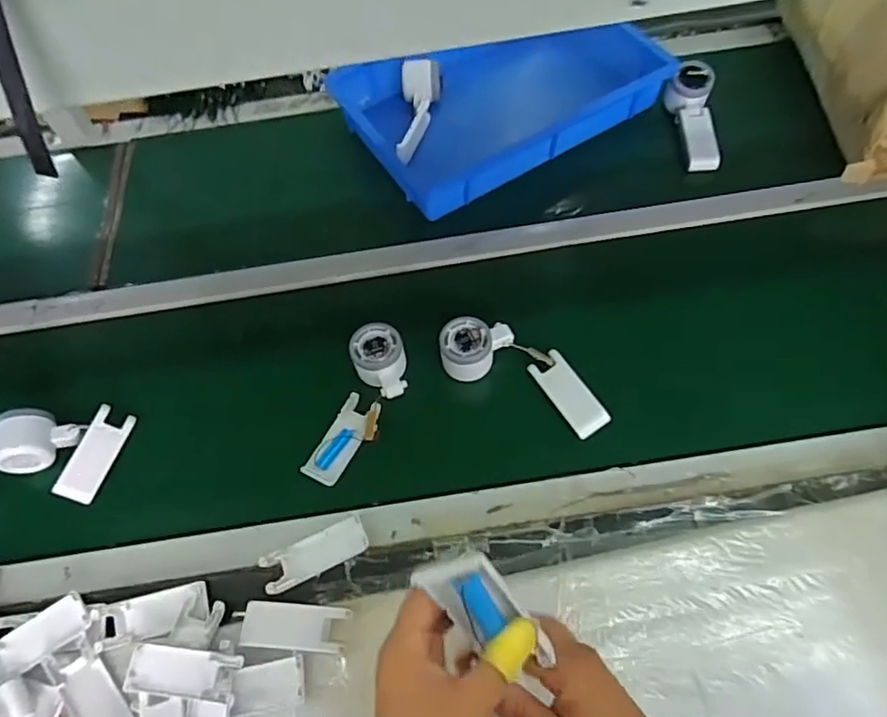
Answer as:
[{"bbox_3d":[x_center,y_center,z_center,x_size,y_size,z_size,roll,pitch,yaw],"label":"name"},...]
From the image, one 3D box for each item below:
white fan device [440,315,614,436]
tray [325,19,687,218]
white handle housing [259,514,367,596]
[{"bbox_3d":[0.090,0.013,0.666,0.194,0.042,0.084,20,63,15],"label":"white fan device"},{"bbox_3d":[0.093,-0.397,0.893,0.452,0.063,0.275,-27,61,-11],"label":"tray"},{"bbox_3d":[-0.126,0.194,0.591,0.103,0.012,0.040,-24,61,-10],"label":"white handle housing"}]

